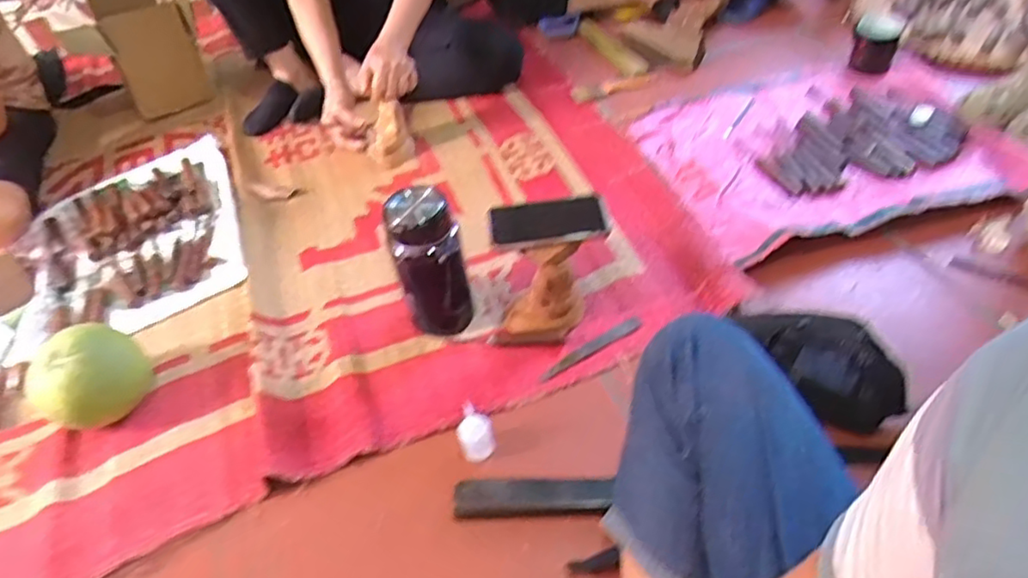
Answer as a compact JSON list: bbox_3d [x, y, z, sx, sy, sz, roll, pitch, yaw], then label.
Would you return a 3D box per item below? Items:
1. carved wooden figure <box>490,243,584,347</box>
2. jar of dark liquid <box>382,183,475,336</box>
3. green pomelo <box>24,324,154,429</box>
[{"bbox_3d":[0.030,0.005,0.839,0.133,0.176,0.061,-5,48,1],"label":"carved wooden figure"},{"bbox_3d":[-0.110,-0.029,0.845,0.093,0.215,0.074,-4,48,2],"label":"jar of dark liquid"},{"bbox_3d":[-0.576,0.115,0.848,0.140,0.124,0.133,32,57,31],"label":"green pomelo"}]

